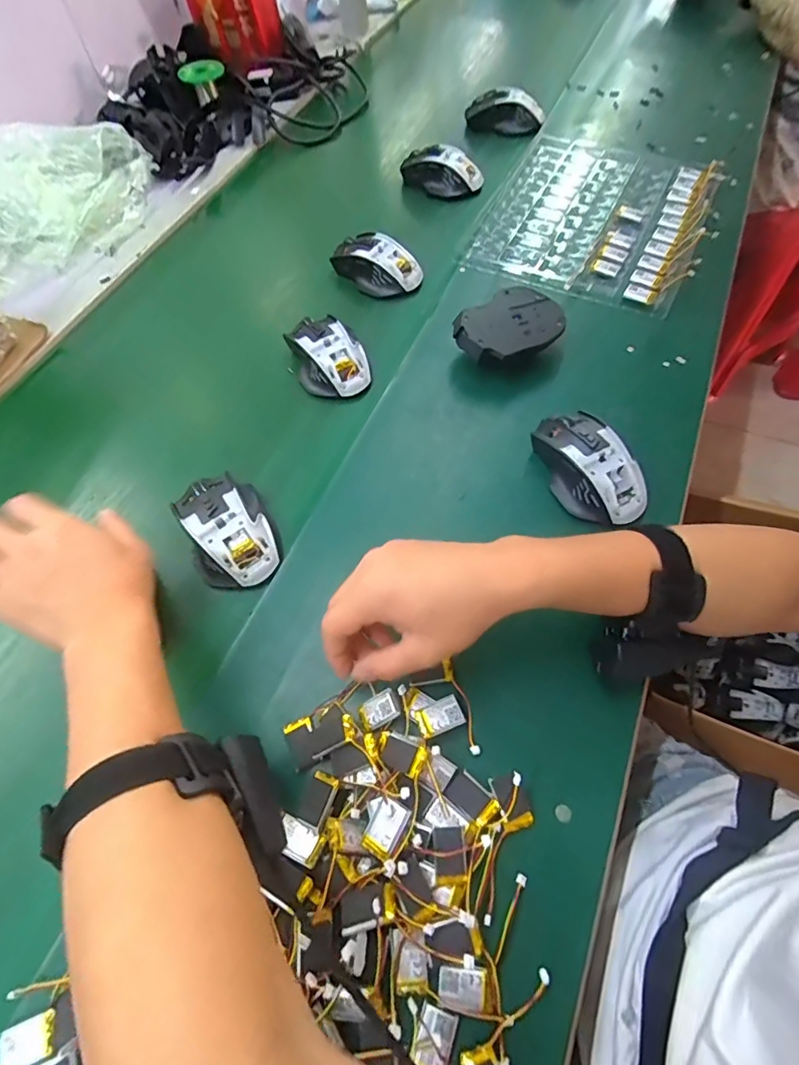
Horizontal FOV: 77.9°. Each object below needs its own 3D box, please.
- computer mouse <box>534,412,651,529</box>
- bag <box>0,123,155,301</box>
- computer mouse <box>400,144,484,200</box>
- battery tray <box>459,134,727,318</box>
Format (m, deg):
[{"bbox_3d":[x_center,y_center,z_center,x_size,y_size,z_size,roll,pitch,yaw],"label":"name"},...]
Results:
[{"bbox_3d":[0.165,-0.059,0.433,0.071,0.046,0.116,-22,63,-8],"label":"computer mouse"},{"bbox_3d":[-0.462,-0.442,0.649,0.283,0.082,0.195,-28,64,-11],"label":"bag"},{"bbox_3d":[0.058,-0.491,0.678,0.117,0.051,0.048,23,65,15],"label":"computer mouse"},{"bbox_3d":[0.249,-0.403,0.619,0.245,0.021,0.317,23,65,15],"label":"battery tray"}]

